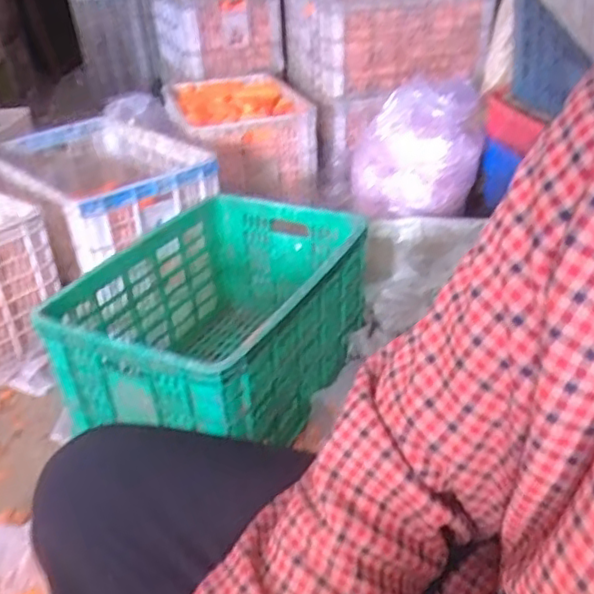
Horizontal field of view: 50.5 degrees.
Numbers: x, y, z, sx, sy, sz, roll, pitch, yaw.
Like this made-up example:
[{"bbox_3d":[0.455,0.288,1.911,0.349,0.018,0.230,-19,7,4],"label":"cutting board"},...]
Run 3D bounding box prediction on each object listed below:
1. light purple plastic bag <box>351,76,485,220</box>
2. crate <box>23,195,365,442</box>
[{"bbox_3d":[0.246,-0.305,1.297,0.224,0.244,0.174,-9,32,-10],"label":"light purple plastic bag"},{"bbox_3d":[-0.118,0.042,1.080,0.342,0.252,0.499,14,35,26],"label":"crate"}]

